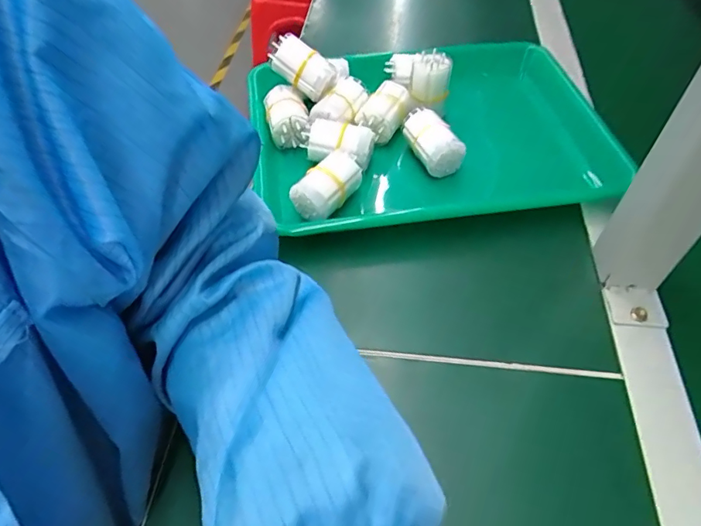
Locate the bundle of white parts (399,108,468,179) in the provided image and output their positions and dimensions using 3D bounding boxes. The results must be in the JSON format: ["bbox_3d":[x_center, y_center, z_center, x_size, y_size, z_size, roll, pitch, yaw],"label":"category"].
[{"bbox_3d":[0.074,-0.111,0.464,0.032,0.034,0.065,-21,55,-15],"label":"bundle of white parts"}]

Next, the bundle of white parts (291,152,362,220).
[{"bbox_3d":[-0.019,-0.066,0.426,0.033,0.036,0.060,26,57,19],"label":"bundle of white parts"}]

